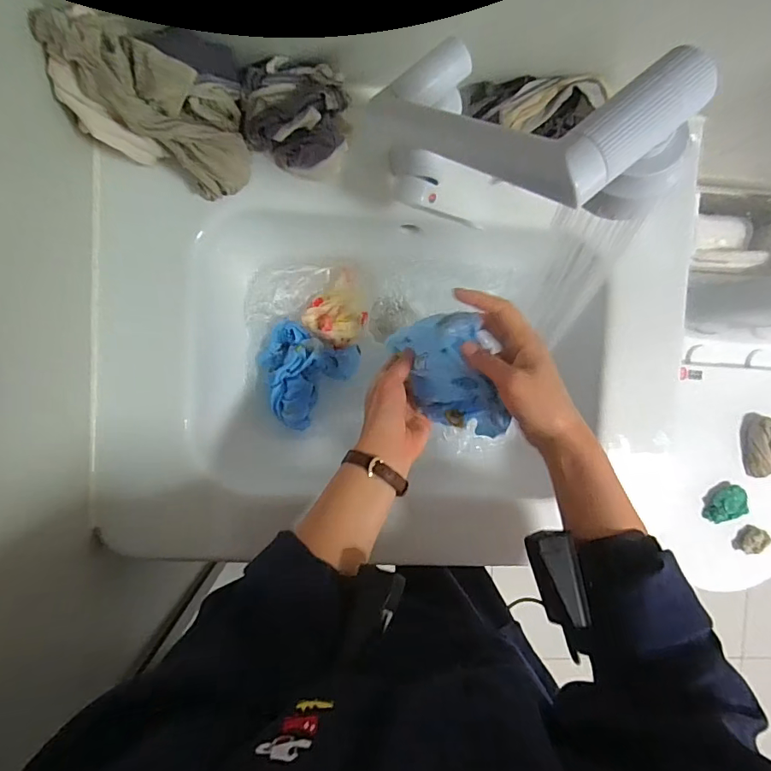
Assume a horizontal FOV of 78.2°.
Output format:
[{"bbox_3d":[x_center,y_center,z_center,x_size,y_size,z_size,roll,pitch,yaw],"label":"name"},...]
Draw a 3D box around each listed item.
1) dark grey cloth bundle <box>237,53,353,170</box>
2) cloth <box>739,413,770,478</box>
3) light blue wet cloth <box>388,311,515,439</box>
[{"bbox_3d":[-0.085,-0.251,0.446,0.094,0.046,0.080,4,93,-4],"label":"dark grey cloth bundle"},{"bbox_3d":[0.806,0.125,0.996,0.084,0.043,0.137,-11,94,-3],"label":"cloth"},{"bbox_3d":[0.069,-0.013,0.484,0.045,0.143,0.118,-19,98,-30],"label":"light blue wet cloth"}]

